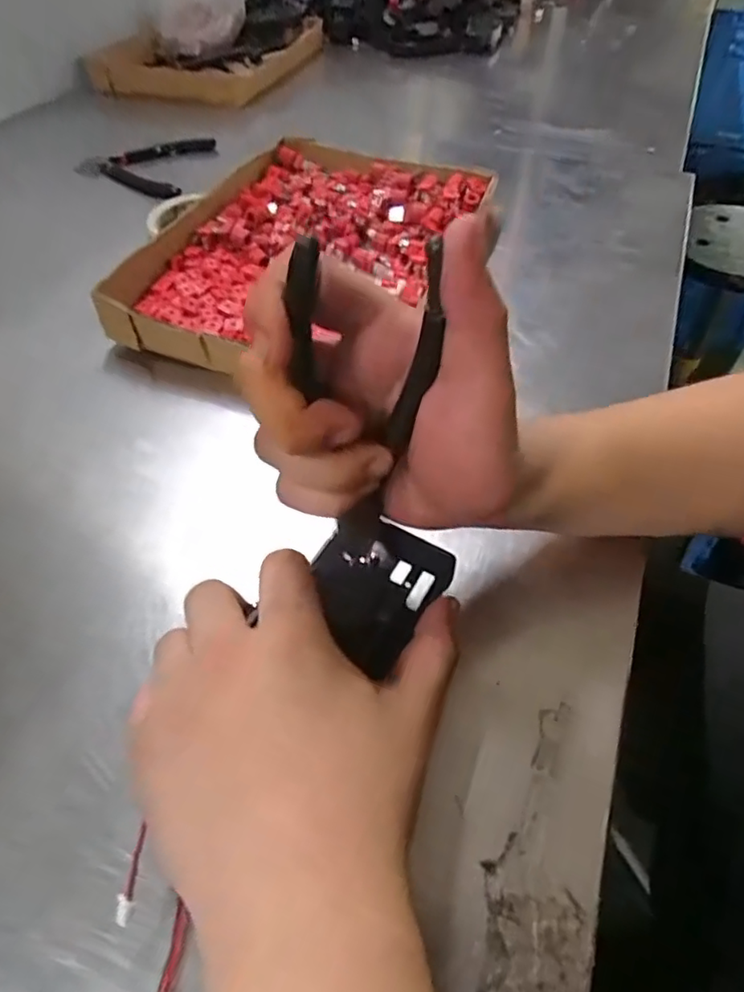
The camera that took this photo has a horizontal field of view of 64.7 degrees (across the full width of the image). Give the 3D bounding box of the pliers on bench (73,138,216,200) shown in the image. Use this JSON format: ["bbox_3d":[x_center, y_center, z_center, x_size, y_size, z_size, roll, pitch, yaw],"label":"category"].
[{"bbox_3d":[-0.253,-0.364,0.648,0.129,0.017,0.146,4,51,4],"label":"pliers on bench"}]

